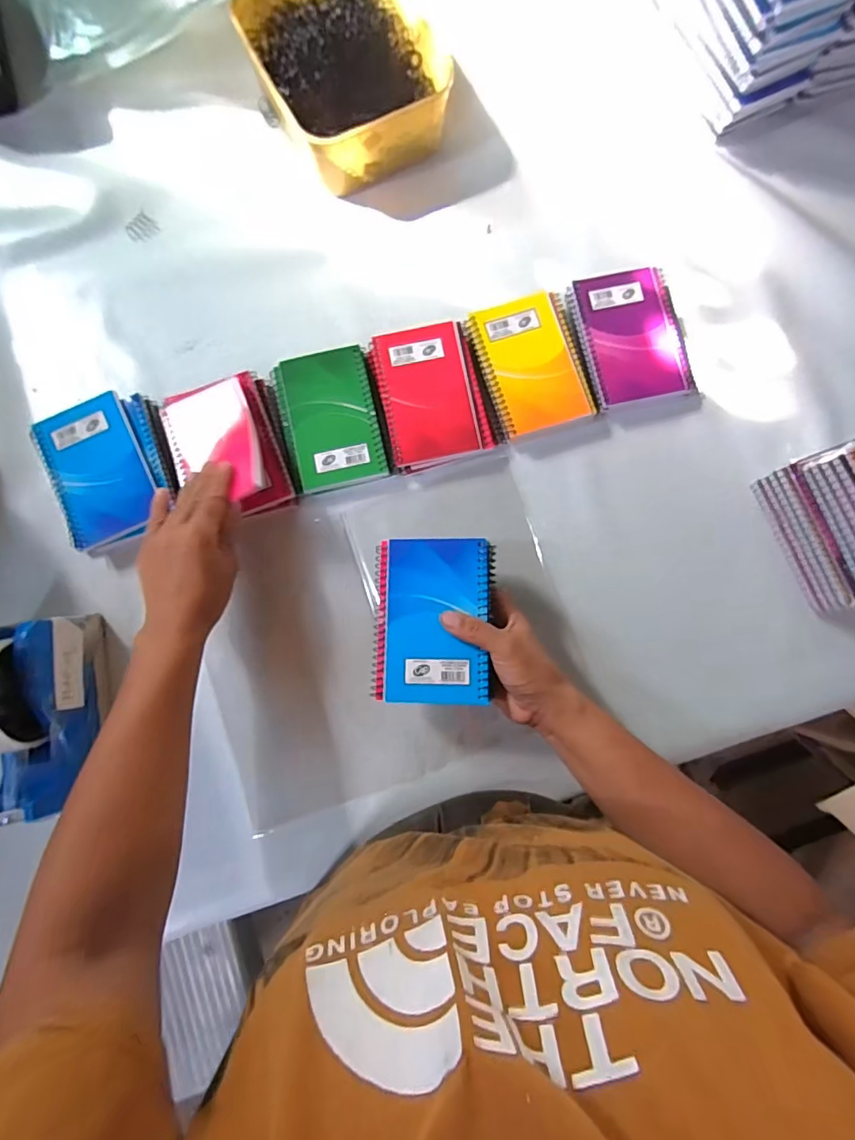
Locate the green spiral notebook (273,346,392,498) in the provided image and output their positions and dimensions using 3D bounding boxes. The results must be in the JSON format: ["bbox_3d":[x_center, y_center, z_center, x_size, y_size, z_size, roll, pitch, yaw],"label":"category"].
[{"bbox_3d":[-0.092,-0.143,0.488,0.089,0.018,0.128,-12,83,-2],"label":"green spiral notebook"}]

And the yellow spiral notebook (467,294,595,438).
[{"bbox_3d":[0.100,-0.197,0.487,0.094,0.012,0.124,-18,88,-2],"label":"yellow spiral notebook"}]

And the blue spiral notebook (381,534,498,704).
[{"bbox_3d":[0.011,0.040,0.408,0.087,0.015,0.129,1,83,-1],"label":"blue spiral notebook"}]

